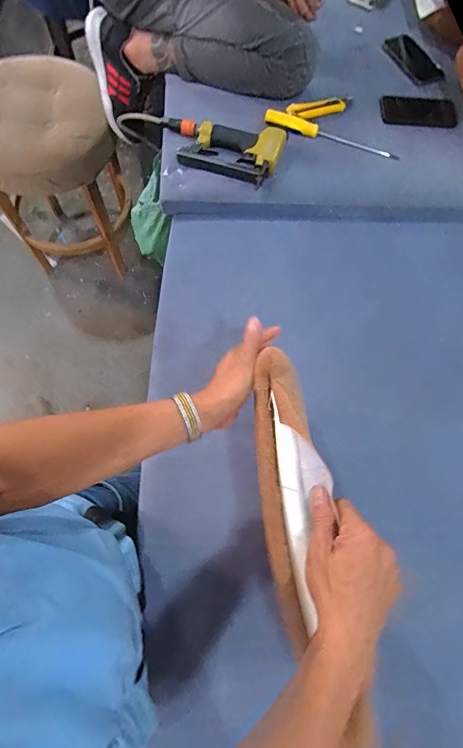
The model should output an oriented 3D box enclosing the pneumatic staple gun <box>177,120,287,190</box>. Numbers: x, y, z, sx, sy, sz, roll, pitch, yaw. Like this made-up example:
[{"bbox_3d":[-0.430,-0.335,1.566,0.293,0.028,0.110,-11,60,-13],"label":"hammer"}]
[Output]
[{"bbox_3d":[-0.008,-0.451,0.759,0.210,0.051,0.118,20,71,4],"label":"pneumatic staple gun"}]

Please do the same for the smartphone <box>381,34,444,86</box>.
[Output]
[{"bbox_3d":[0.419,-0.727,0.881,0.083,0.008,0.160,-27,74,-11],"label":"smartphone"}]

